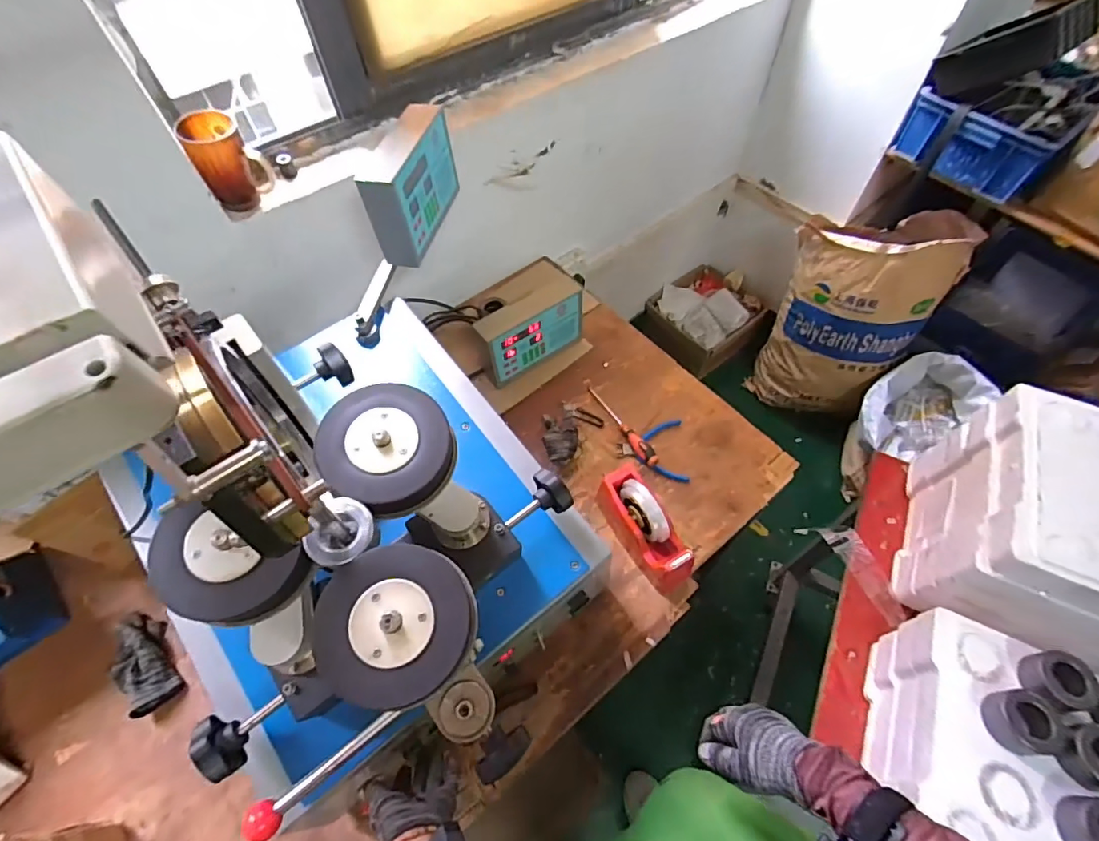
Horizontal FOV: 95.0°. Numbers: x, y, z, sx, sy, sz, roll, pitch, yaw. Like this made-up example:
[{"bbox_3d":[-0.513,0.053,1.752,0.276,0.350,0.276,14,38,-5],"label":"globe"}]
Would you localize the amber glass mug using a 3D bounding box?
[{"bbox_3d":[-0.483,-0.393,0.767,0.089,0.119,0.086,-27,62,-15],"label":"amber glass mug"}]

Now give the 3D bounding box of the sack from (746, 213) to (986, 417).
[{"bbox_3d":[0.886,-0.315,1.542,0.395,0.605,0.305,33,65,19],"label":"sack"}]

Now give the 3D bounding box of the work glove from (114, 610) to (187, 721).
[{"bbox_3d":[-0.642,0.378,0.793,0.079,0.042,0.158,-30,63,-16],"label":"work glove"}]

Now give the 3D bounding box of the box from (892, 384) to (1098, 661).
[{"bbox_3d":[0.769,0.185,0.702,0.383,0.242,0.291,24,62,15],"label":"box"}]

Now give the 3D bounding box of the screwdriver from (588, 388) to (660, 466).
[{"bbox_3d":[0.141,0.005,1.002,0.025,0.035,0.222,-27,62,-15],"label":"screwdriver"}]

